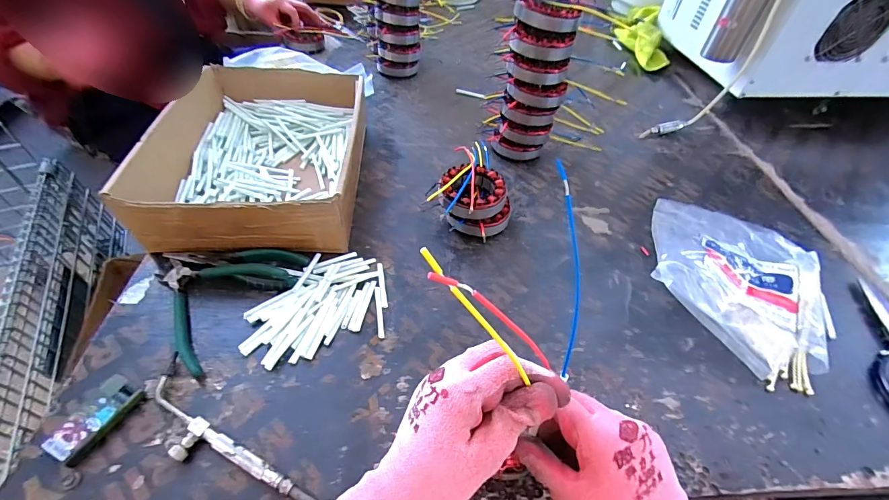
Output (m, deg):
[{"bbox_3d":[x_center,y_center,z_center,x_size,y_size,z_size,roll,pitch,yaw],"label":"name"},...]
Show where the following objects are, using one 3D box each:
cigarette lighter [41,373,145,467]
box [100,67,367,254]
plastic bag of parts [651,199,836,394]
[{"bbox_3d":[-0.298,0.144,0.325,0.034,0.013,0.066,18,49,11],"label":"cigarette lighter"},{"bbox_3d":[-0.238,-0.138,0.530,0.241,0.093,0.328,1,48,-4],"label":"box"},{"bbox_3d":[0.363,0.019,0.457,0.202,0.067,0.248,25,51,17],"label":"plastic bag of parts"}]

